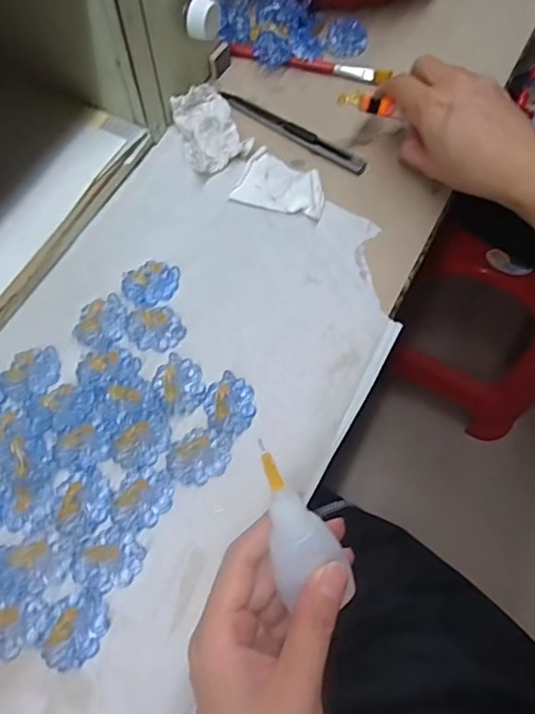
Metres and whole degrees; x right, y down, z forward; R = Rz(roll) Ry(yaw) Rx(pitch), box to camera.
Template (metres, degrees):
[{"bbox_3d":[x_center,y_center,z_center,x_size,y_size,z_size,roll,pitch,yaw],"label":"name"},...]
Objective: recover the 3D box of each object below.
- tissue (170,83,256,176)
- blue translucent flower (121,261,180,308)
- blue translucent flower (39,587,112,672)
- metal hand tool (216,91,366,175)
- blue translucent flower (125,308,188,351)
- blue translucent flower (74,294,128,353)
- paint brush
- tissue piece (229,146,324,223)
[{"bbox_3d":[-0.043,-0.172,0.393,0.045,0.021,0.062,-22,68,-11],"label":"tissue"},{"bbox_3d":[-0.078,-0.050,0.350,0.038,0.004,0.029,-27,69,-12],"label":"blue translucent flower"},{"bbox_3d":[-0.099,0.140,0.268,0.035,0.004,0.031,-38,72,-16],"label":"blue translucent flower"},{"bbox_3d":[0.019,-0.175,0.404,0.129,0.008,0.013,33,69,13],"label":"metal hand tool"},{"bbox_3d":[-0.073,-0.019,0.337,0.032,0.004,0.035,1,66,-1],"label":"blue translucent flower"},{"bbox_3d":[-0.107,-0.023,0.337,0.030,0.006,0.039,11,66,4],"label":"blue translucent flower"},{"bbox_3d":[0.035,-0.240,0.430,0.133,0.008,0.017,9,66,3],"label":"paint brush"},{"bbox_3d":[0.013,-0.130,0.381,0.064,0.011,0.051,17,67,6],"label":"tissue piece"}]

